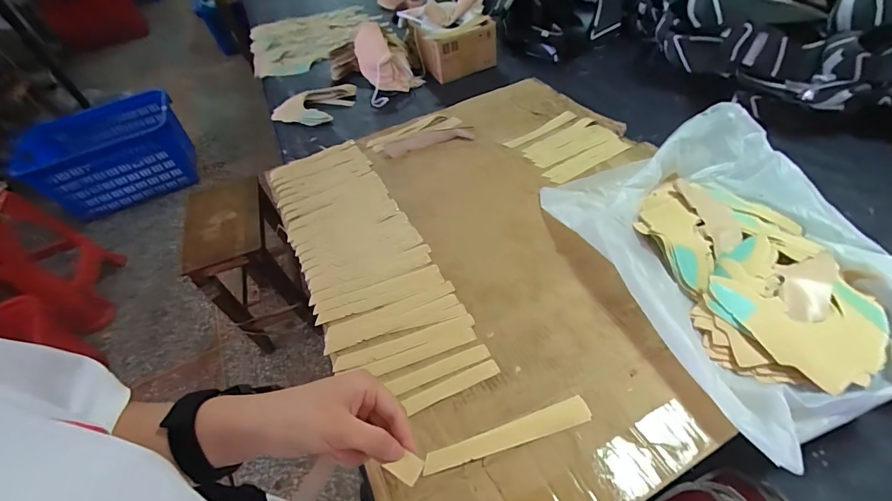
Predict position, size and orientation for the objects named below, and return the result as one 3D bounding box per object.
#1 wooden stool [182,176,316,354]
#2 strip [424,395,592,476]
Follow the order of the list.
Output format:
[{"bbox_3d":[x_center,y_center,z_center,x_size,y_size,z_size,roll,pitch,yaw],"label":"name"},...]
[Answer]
[{"bbox_3d":[-0.633,0.046,1.325,0.242,0.458,0.379,-22,51,-9],"label":"wooden stool"},{"bbox_3d":[0.064,0.191,0.411,0.177,0.004,0.025,-16,49,-8],"label":"strip"}]

